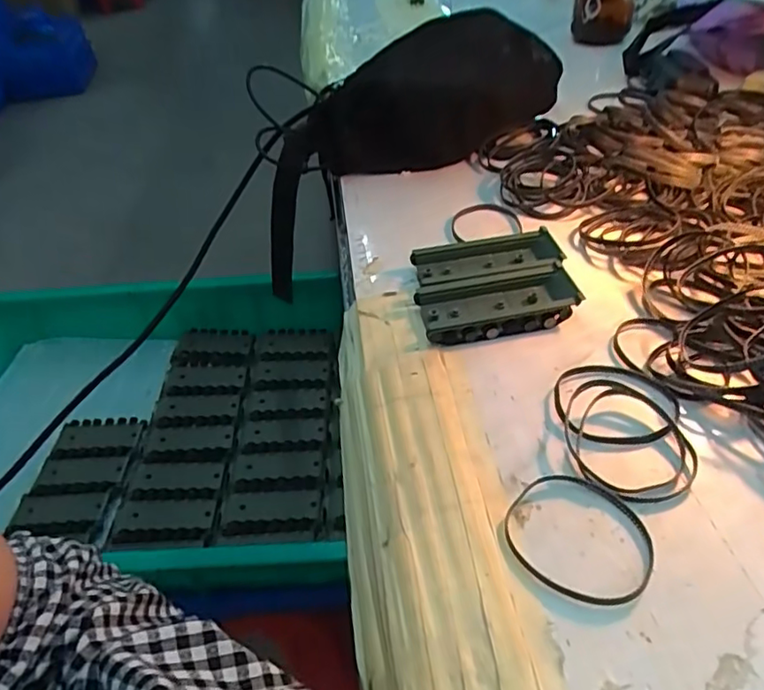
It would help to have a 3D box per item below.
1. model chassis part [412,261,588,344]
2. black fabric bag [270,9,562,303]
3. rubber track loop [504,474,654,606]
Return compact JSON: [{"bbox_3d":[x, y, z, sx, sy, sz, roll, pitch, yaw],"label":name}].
[{"bbox_3d":[0.074,-0.028,0.384,0.098,0.018,0.048,-10,42,-4],"label":"model chassis part"},{"bbox_3d":[0.023,-0.181,0.612,0.316,0.250,0.122,-10,42,-4],"label":"black fabric bag"},{"bbox_3d":[0.089,0.085,0.269,0.064,0.006,0.058,22,50,28],"label":"rubber track loop"}]

